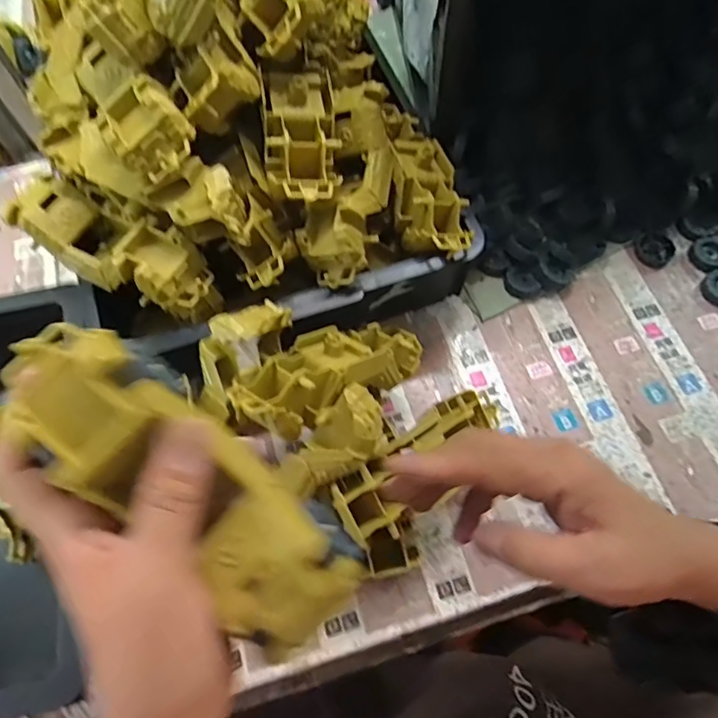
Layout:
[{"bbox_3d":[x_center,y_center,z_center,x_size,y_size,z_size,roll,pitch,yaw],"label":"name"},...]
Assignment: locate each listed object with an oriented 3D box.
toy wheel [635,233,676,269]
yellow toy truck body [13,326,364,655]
[{"bbox_3d":[0.310,-0.114,0.571,0.038,0.012,0.037,0,66,0],"label":"toy wheel"},{"bbox_3d":[-0.074,0.051,0.234,0.169,0.043,0.058,44,71,-6],"label":"yellow toy truck body"}]

